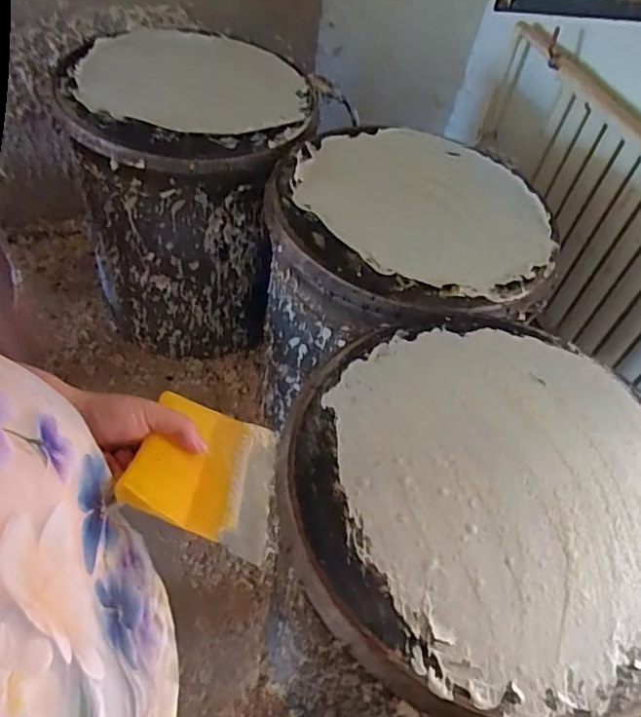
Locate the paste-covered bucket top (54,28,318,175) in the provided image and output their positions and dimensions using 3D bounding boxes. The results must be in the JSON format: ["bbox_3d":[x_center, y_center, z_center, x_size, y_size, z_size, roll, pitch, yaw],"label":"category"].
[{"bbox_3d":[-0.301,-0.613,1.359,0.568,0.075,0.558,16,51,4],"label":"paste-covered bucket top"}]

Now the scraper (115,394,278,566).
[{"bbox_3d":[-0.087,0.084,0.458,0.109,0.009,0.151,26,25,-12],"label":"scraper"}]

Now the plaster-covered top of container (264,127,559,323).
[{"bbox_3d":[0.191,-0.293,1.179,0.562,0.060,0.558,4,51,-5],"label":"plaster-covered top of container"}]

